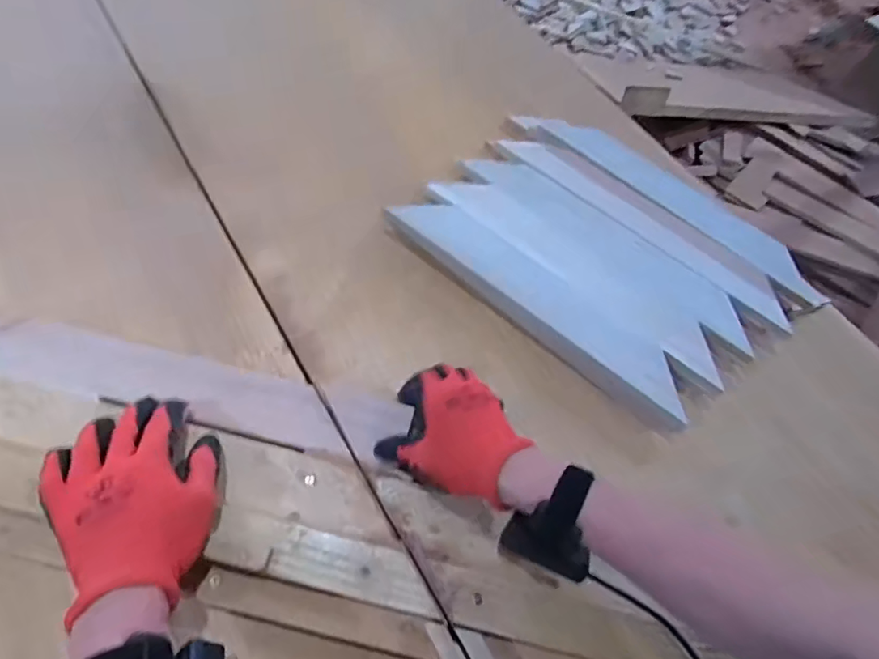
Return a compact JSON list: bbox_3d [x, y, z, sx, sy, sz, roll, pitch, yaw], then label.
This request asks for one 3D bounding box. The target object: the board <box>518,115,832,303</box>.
[{"bbox_3d":[0.289,-0.168,0.657,0.426,0.039,0.067,39,71,16],"label":"board"}]

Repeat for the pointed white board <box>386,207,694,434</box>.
[{"bbox_3d":[0.102,-0.039,0.566,0.370,0.028,0.064,37,70,15],"label":"pointed white board"}]

